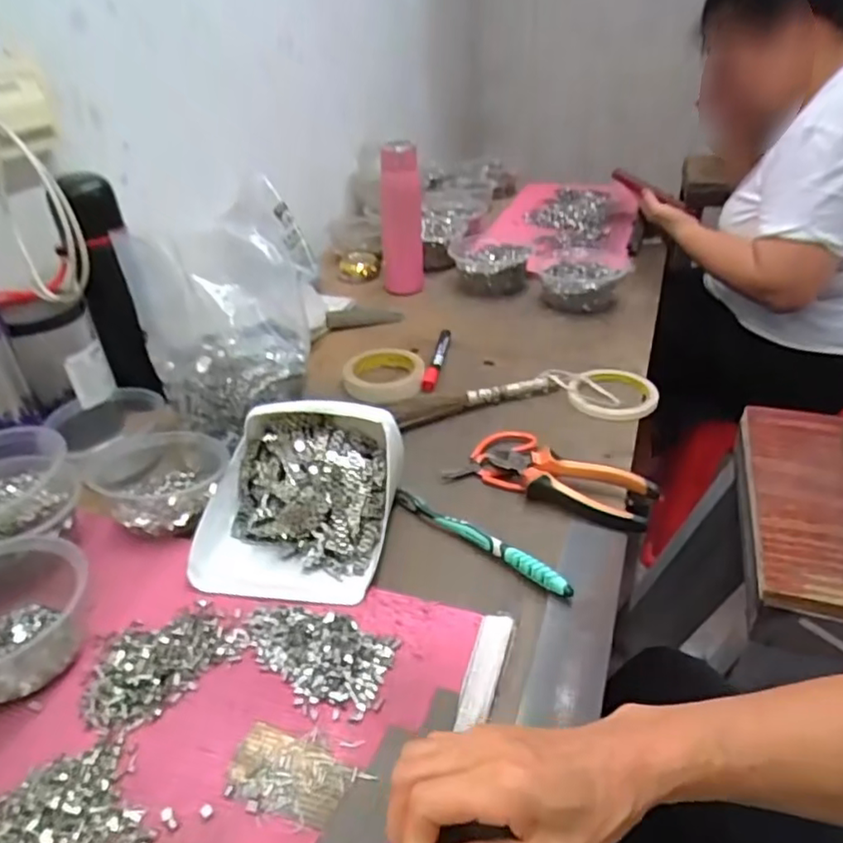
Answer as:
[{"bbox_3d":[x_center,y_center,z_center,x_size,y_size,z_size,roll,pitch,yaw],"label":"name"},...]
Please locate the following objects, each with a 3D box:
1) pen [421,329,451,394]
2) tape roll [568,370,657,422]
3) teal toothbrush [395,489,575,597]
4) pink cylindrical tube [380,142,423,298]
[{"bbox_3d":[0.021,-0.083,0.793,0.015,0.017,0.141,5,35,10],"label":"pen"},{"bbox_3d":[0.218,-0.035,0.710,0.095,0.014,0.098,-1,34,1],"label":"tape roll"},{"bbox_3d":[0.046,0.096,0.520,0.181,0.018,0.012,26,43,35],"label":"teal toothbrush"},{"bbox_3d":[-0.031,-0.319,0.970,0.061,0.214,0.061,-7,33,-5],"label":"pink cylindrical tube"}]

